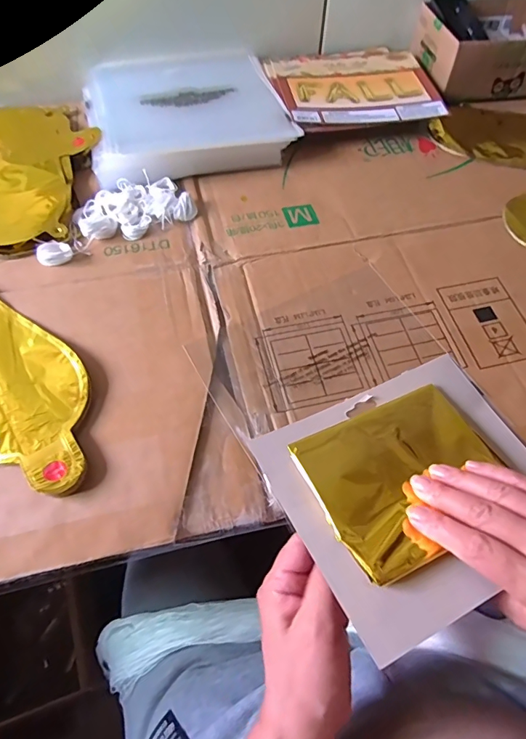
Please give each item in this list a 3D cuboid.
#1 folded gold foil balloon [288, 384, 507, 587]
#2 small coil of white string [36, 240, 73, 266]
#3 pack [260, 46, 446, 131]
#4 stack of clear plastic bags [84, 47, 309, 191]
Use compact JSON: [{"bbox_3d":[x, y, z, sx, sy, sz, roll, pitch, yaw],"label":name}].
[{"bbox_3d":[0.103,0.075,0.328,0.137,0.016,0.108,-19,57,-20],"label":"folded gold foil balloon"},{"bbox_3d":[-0.197,-0.112,0.431,0.030,0.012,0.026,-21,63,-13],"label":"small coil of white string"},{"bbox_3d":[0.114,-0.357,0.580,0.197,0.026,0.176,-9,60,-7],"label":"pack"},{"bbox_3d":[-0.095,-0.320,0.553,0.226,0.034,0.242,-13,61,-9],"label":"stack of clear plastic bags"}]

